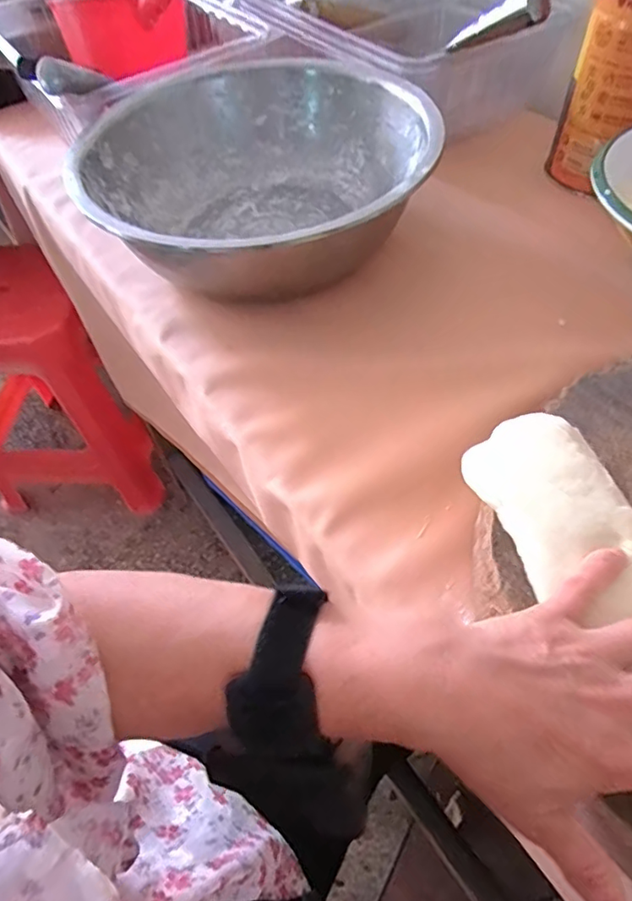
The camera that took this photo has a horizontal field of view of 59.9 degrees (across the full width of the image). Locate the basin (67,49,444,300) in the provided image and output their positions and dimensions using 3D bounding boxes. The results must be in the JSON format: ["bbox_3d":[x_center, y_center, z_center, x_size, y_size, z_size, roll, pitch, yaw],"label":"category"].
[{"bbox_3d":[-0.062,-0.277,0.551,0.317,0.099,0.302,-2,54,3],"label":"basin"}]

